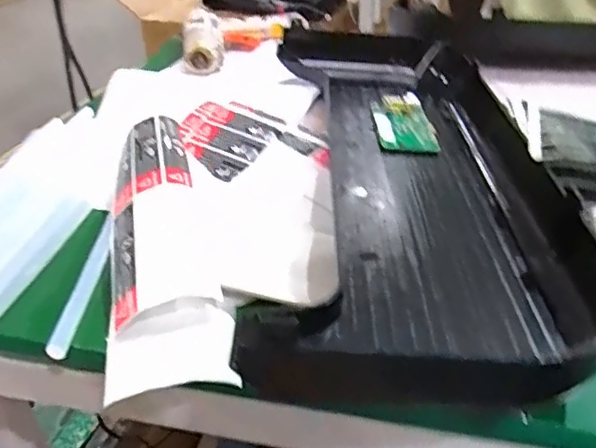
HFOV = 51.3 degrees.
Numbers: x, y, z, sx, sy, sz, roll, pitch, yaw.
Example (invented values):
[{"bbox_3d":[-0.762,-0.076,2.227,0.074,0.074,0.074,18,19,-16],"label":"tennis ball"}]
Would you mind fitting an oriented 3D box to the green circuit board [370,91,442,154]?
[{"bbox_3d":[0.092,-0.088,0.542,0.050,0.010,0.097,-3,33,0],"label":"green circuit board"}]

